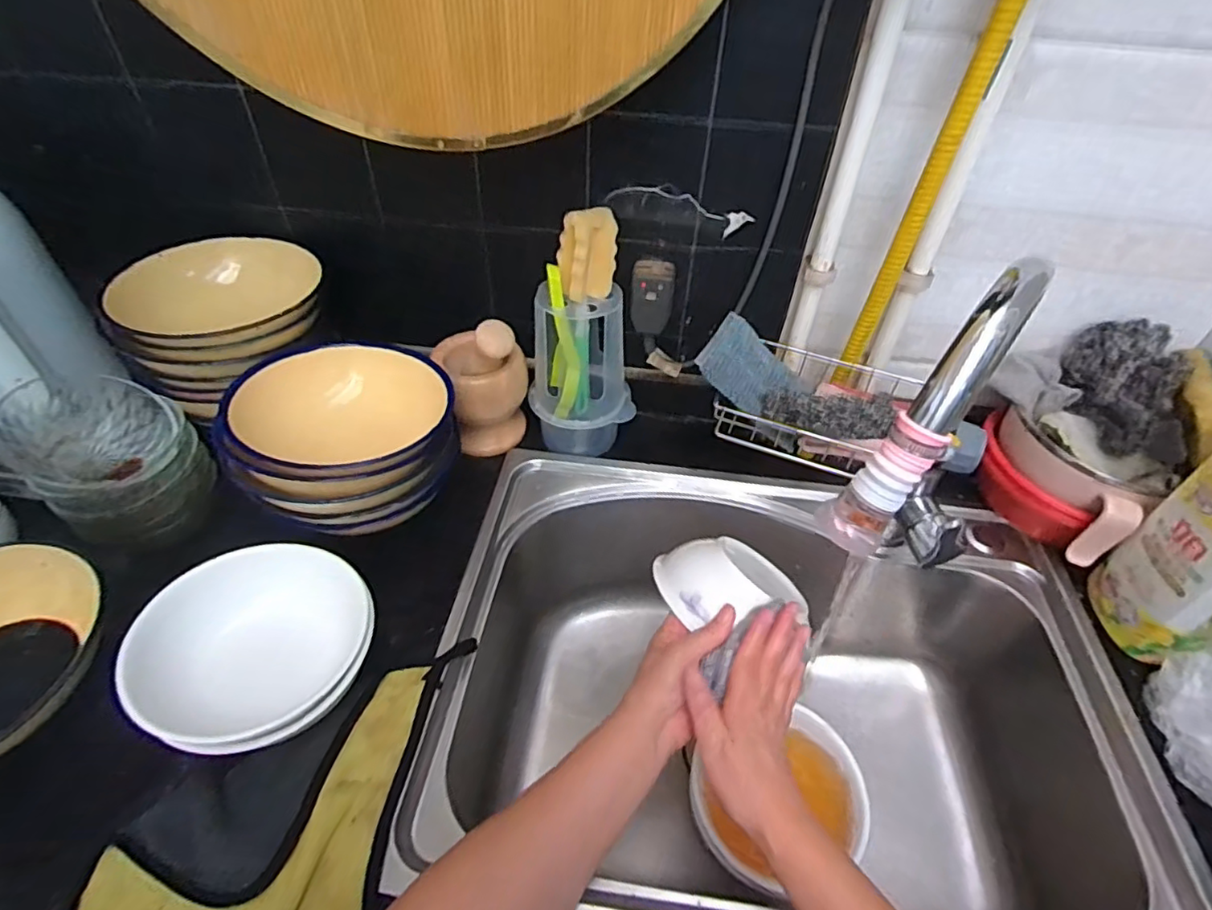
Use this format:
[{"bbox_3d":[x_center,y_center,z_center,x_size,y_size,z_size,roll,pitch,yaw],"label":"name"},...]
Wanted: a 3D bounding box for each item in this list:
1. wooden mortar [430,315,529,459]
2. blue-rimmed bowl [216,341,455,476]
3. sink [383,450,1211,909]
[{"bbox_3d":[-0.132,-0.081,0.658,0.092,0.154,0.083,-10,47,-12],"label":"wooden mortar"},{"bbox_3d":[-0.237,-0.038,0.558,0.184,0.059,0.160,4,45,2],"label":"blue-rimmed bowl"},{"bbox_3d":[0.152,0.244,0.598,0.573,0.219,0.418,6,46,4],"label":"sink"}]

